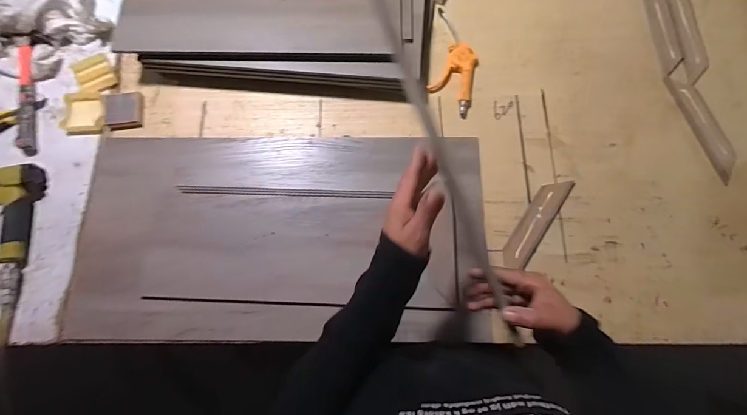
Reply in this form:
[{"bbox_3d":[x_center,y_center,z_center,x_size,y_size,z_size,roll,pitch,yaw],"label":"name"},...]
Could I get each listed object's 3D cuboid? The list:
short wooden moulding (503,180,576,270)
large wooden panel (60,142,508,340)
[{"bbox_3d":[0.295,0.024,0.643,0.050,0.009,0.196,35,80,9],"label":"short wooden moulding"},{"bbox_3d":[-0.147,0.040,0.625,0.701,0.021,0.365,0,77,2],"label":"large wooden panel"}]

